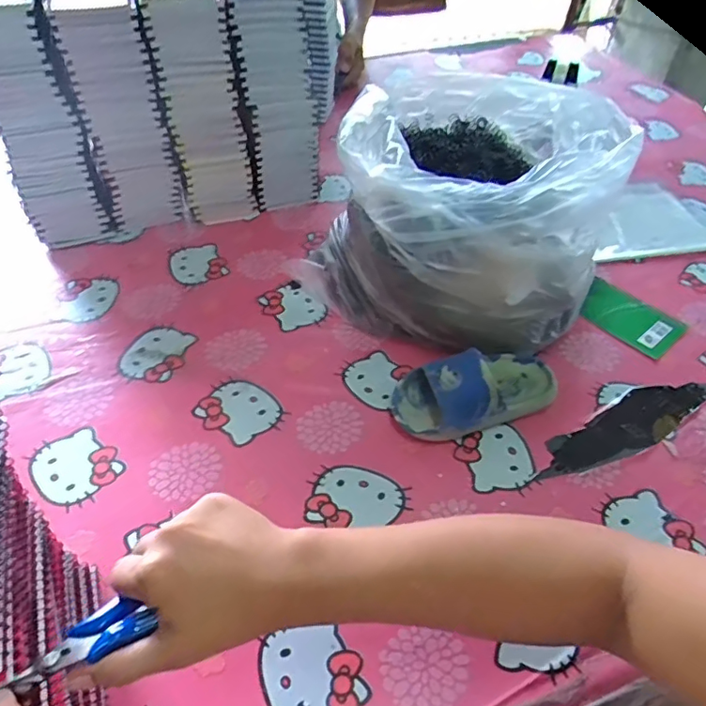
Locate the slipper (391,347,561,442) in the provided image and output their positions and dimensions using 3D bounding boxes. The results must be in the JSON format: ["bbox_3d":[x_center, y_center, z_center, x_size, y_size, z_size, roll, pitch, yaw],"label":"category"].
[{"bbox_3d":[0.130,0.035,0.571,0.179,0.061,0.081,-11,48,-11],"label":"slipper"}]

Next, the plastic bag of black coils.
[{"bbox_3d":[0.126,-0.179,0.669,0.319,0.209,0.314,18,49,15],"label":"plastic bag of black coils"}]

